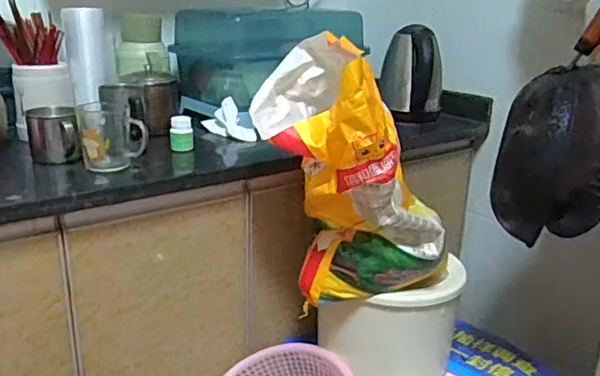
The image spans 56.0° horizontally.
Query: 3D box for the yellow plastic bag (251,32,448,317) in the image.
[{"bbox_3d":[0.083,-0.015,0.950,0.317,0.427,0.224,8,20,16],"label":"yellow plastic bag"}]

